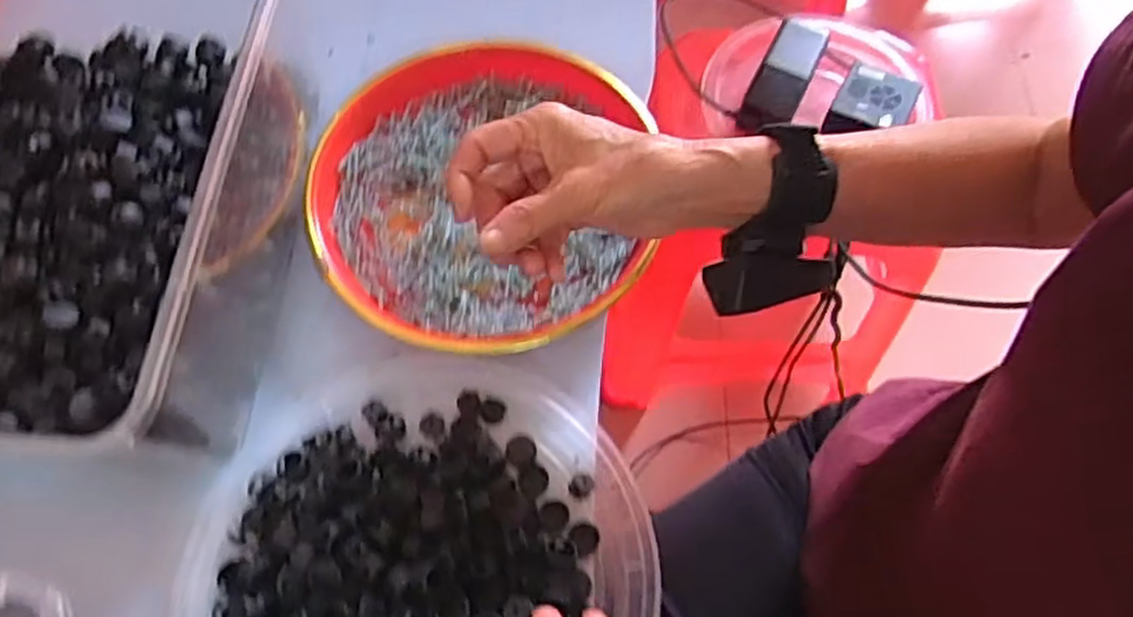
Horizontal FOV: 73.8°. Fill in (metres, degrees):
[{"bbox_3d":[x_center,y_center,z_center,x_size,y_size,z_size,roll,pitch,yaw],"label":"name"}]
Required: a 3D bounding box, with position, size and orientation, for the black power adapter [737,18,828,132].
[{"bbox_3d":[0.229,-0.246,0.793,0.051,0.027,0.143,24,67,11],"label":"black power adapter"}]

